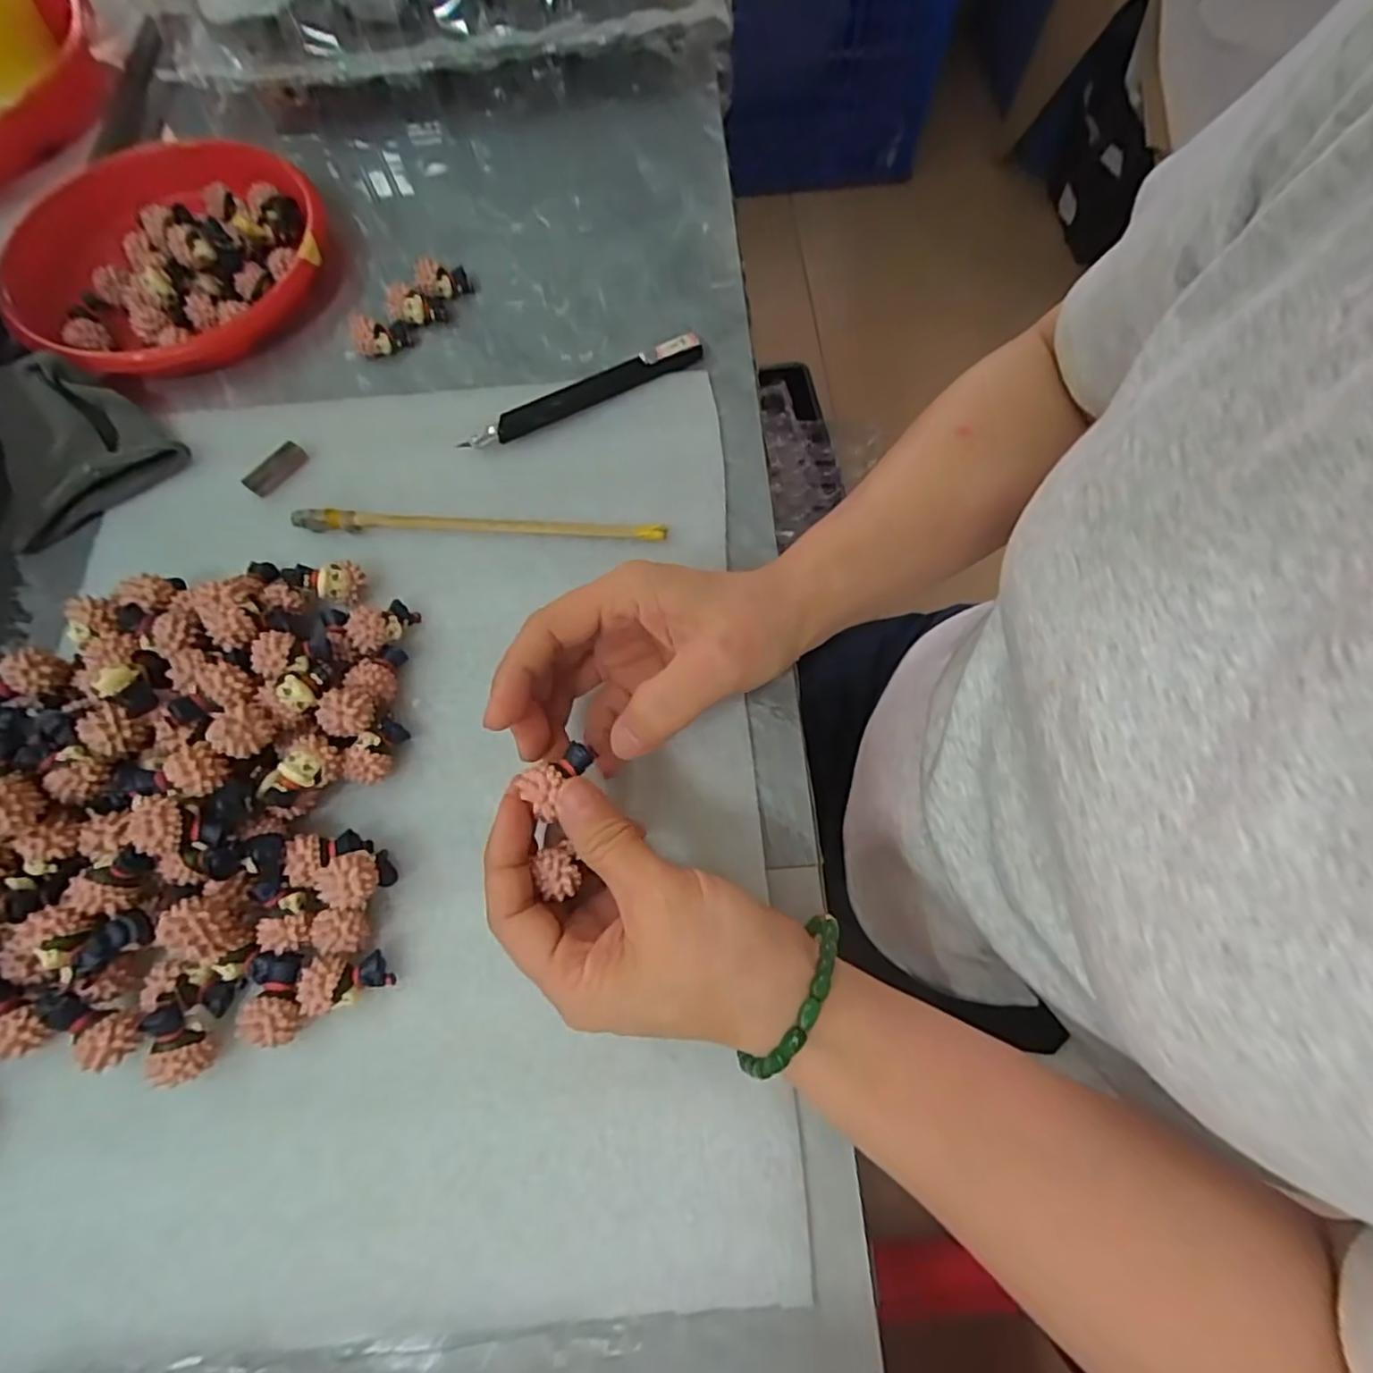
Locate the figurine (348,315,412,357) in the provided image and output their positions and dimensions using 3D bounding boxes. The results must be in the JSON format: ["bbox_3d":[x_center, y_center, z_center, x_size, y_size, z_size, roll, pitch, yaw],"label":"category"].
[{"bbox_3d":[-0.172,-0.199,0.372,0.030,0.021,0.015,-28,70,-10],"label":"figurine"}]

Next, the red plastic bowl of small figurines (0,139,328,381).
[{"bbox_3d":[-0.297,-0.250,0.386,0.169,0.039,0.158,0,65,1],"label":"red plastic bowl of small figurines"}]

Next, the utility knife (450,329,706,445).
[{"bbox_3d":[-0.054,-0.159,0.356,0.137,0.012,0.018,-29,70,-10],"label":"utility knife"}]

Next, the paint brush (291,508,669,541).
[{"bbox_3d":[-0.102,-0.080,0.327,0.182,0.007,0.009,2,68,2],"label":"paint brush"}]

